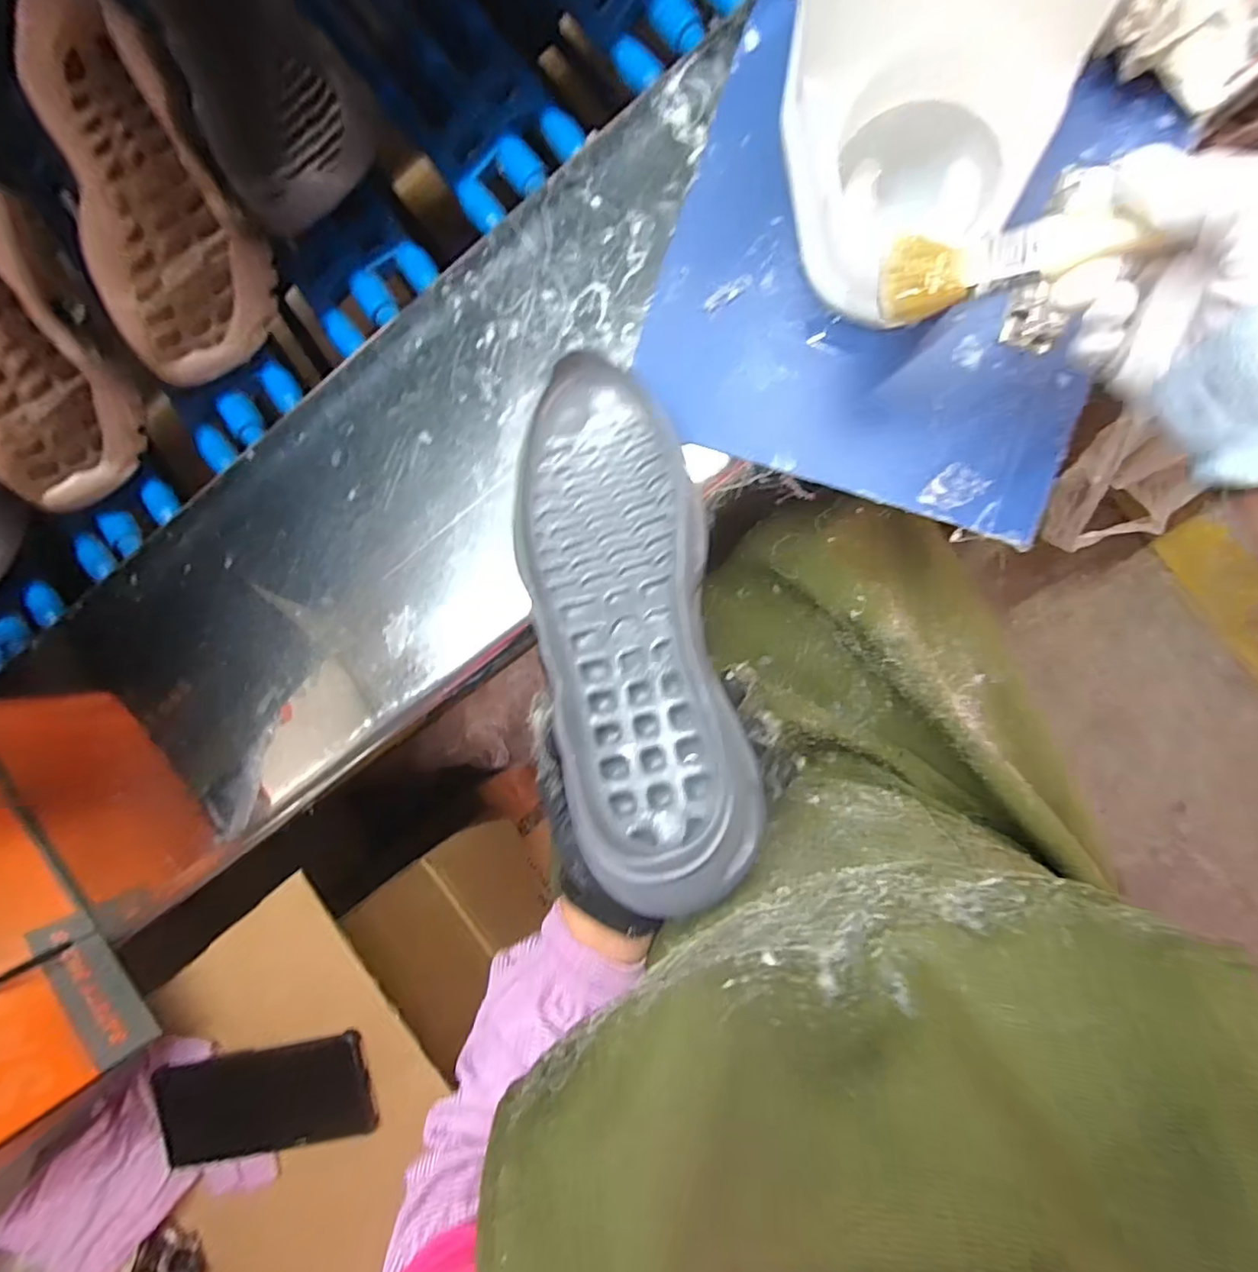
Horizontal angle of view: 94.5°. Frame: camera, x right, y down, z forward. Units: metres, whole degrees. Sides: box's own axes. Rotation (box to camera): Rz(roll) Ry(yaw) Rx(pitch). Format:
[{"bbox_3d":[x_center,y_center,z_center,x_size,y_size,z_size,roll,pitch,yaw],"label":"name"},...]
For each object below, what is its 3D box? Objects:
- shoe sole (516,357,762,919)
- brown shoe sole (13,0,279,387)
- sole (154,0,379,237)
[{"bbox_3d":[-0.005,-0.011,0.319,0.103,0.050,0.298,-14,74,9],"label":"shoe sole"},{"bbox_3d":[-0.340,-0.298,0.409,0.109,0.071,0.236,-26,85,8],"label":"brown shoe sole"},{"bbox_3d":[-0.261,-0.397,0.397,0.110,0.062,0.252,-30,85,8],"label":"sole"}]

